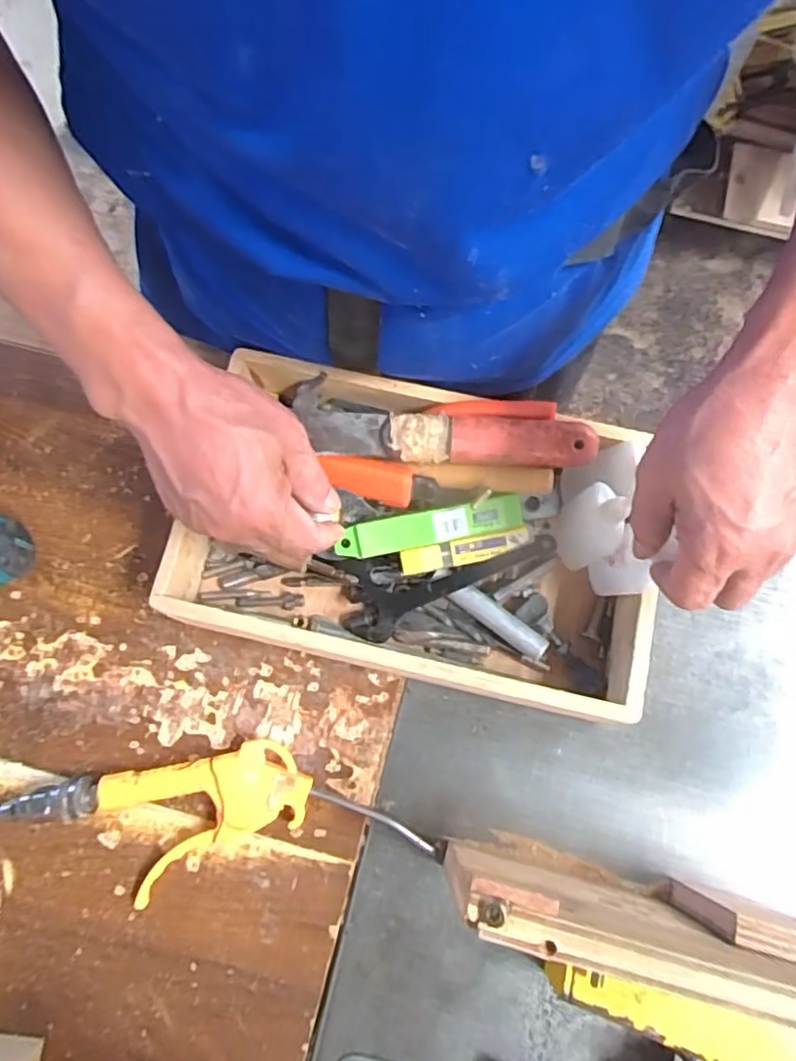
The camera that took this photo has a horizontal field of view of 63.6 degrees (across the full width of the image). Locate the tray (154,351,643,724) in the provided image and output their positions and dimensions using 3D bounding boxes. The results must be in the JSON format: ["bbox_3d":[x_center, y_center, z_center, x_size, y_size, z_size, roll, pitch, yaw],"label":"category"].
[{"bbox_3d":[0.015,0.000,0.450,0.307,0.081,0.192,12,74,3],"label":"tray"}]

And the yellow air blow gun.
[{"bbox_3d":[-0.128,0.182,0.435,0.128,0.026,0.079,-24,75,-7],"label":"yellow air blow gun"}]

